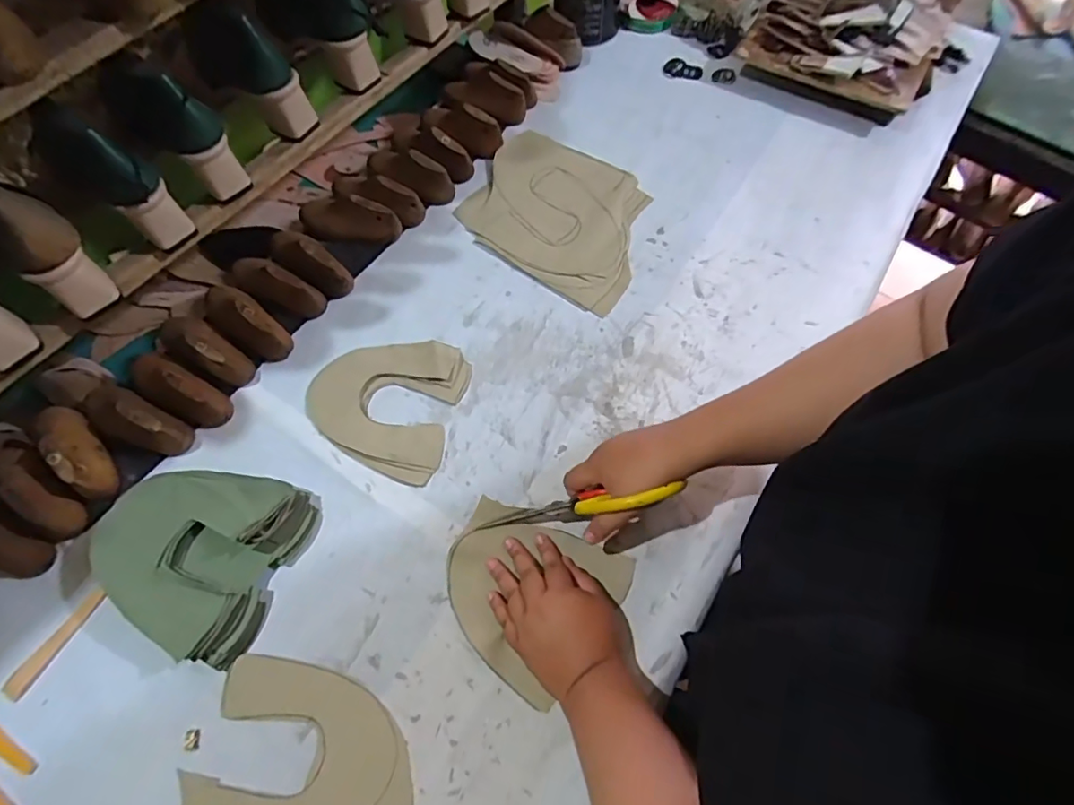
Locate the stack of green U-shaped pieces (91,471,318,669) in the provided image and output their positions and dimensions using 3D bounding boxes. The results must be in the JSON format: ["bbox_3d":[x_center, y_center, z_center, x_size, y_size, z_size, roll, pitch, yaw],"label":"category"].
[{"bbox_3d":[-0.338,0.143,0.538,0.182,0.045,0.171,18,66,8],"label":"stack of green U-shaped pieces"}]

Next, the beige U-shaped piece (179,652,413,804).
[{"bbox_3d":[-0.215,0.303,0.485,0.192,0.004,0.148,-10,65,-4],"label":"beige U-shaped piece"}]

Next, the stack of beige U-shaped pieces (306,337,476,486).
[{"bbox_3d":[-0.168,-0.009,0.626,0.166,0.015,0.164,21,67,10],"label":"stack of beige U-shaped pieces"}]

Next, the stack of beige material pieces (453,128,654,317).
[{"bbox_3d":[0.034,-0.260,0.741,0.252,0.011,0.228,28,68,13],"label":"stack of beige material pieces"}]

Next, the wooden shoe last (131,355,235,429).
[{"bbox_3d":[-0.409,-0.020,0.609,0.133,0.051,0.049,26,68,12],"label":"wooden shoe last"}]

